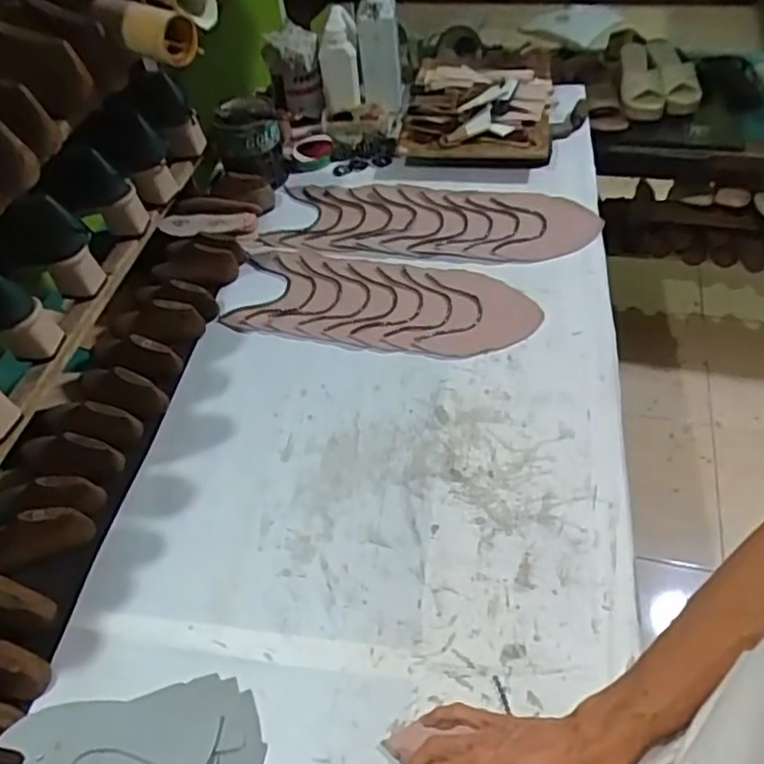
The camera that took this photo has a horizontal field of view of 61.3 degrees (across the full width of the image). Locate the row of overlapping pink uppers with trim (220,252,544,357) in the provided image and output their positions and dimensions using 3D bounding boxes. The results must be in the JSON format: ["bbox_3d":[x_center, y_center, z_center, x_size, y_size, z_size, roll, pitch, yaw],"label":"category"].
[{"bbox_3d":[-0.002,-0.116,0.933,0.431,0.014,0.169,8,53,12],"label":"row of overlapping pink uppers with trim"}]

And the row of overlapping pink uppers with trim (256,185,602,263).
[{"bbox_3d":[0.077,-0.259,1.038,0.499,0.015,0.177,7,53,11],"label":"row of overlapping pink uppers with trim"}]

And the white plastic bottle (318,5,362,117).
[{"bbox_3d":[-0.079,-0.600,1.226,0.074,0.153,0.082,-7,51,0],"label":"white plastic bottle"}]

